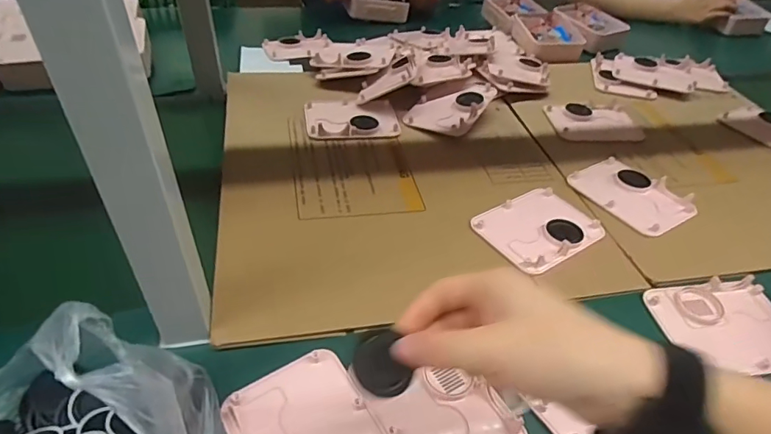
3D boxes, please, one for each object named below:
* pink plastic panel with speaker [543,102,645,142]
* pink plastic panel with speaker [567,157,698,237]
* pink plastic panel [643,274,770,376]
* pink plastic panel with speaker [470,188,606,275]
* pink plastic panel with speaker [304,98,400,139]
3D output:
[{"bbox_3d":[0.308,-0.140,0.719,0.130,0.012,0.091,2,41,-4],"label":"pink plastic panel with speaker"},{"bbox_3d":[0.295,-0.030,0.587,0.096,0.012,0.124,-21,47,-27],"label":"pink plastic panel with speaker"},{"bbox_3d":[0.320,0.101,0.454,0.120,0.016,0.097,-5,42,-12],"label":"pink plastic panel"},{"bbox_3d":[0.168,0.008,0.531,0.124,0.010,0.096,-23,48,-28],"label":"pink plastic panel with speaker"},{"bbox_3d":[-0.047,-0.139,0.680,0.125,0.013,0.094,-5,42,-11],"label":"pink plastic panel with speaker"}]

